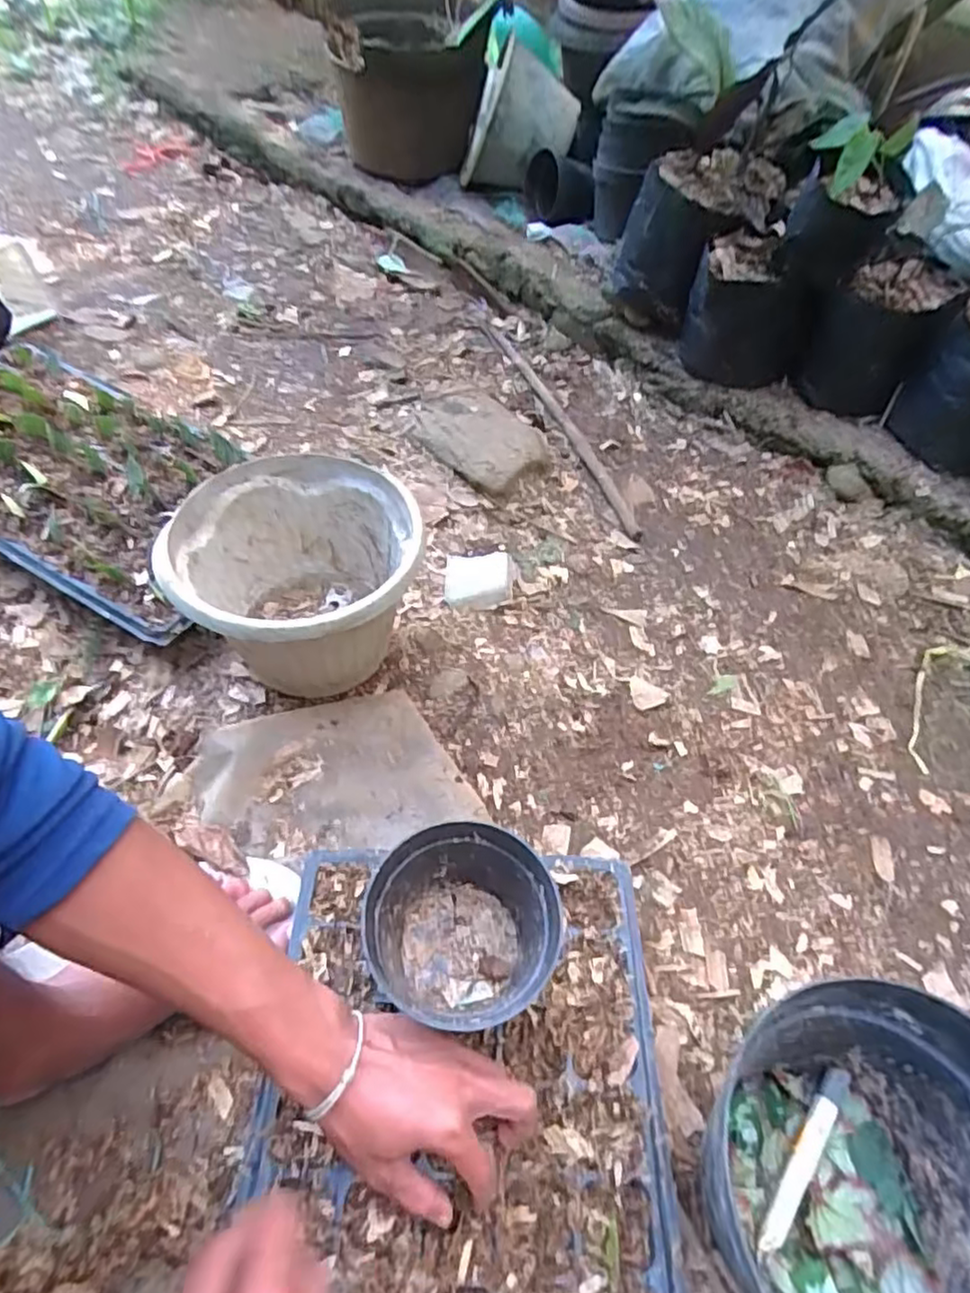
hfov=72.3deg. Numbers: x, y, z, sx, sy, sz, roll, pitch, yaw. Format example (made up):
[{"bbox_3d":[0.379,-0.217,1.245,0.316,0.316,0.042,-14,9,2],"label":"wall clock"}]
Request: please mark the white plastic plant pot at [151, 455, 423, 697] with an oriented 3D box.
[{"bbox_3d":[-0.179,-0.058,0.665,0.211,0.179,0.225,-1,55,-3],"label":"white plastic plant pot"}]

